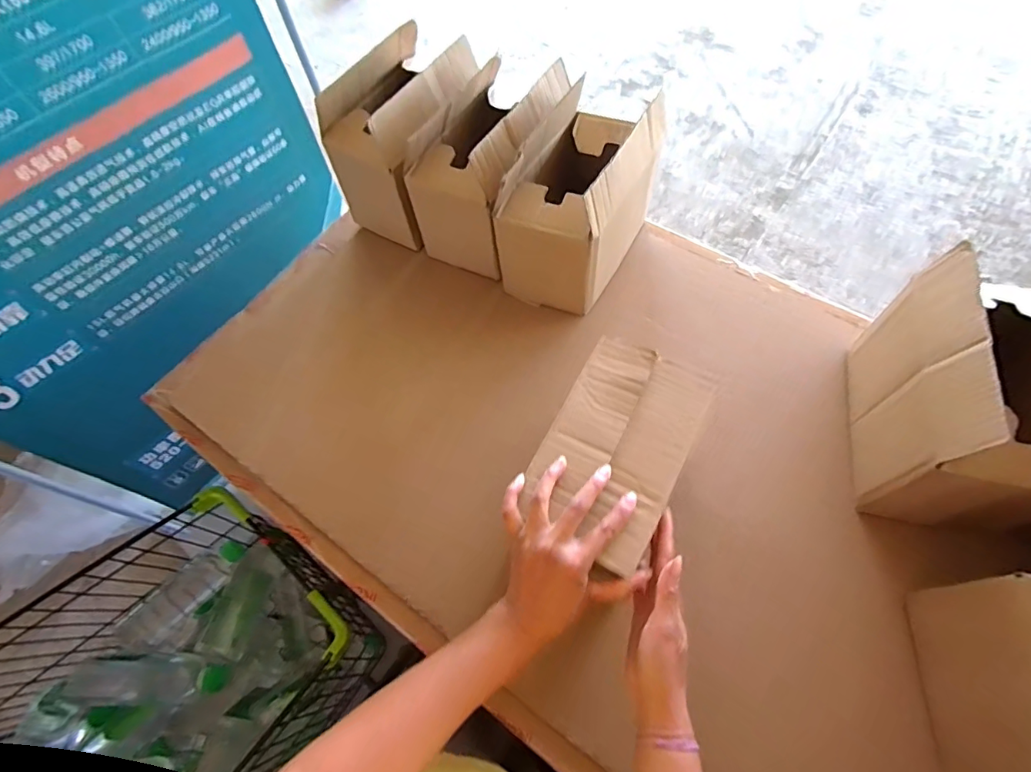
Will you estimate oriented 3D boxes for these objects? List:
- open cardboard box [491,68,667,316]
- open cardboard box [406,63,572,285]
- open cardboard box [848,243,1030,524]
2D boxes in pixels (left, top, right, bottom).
[{"bbox_3d":[0.090,-0.256,0.700,0.141,0.211,0.223,29,68,16],"label":"open cardboard box"},{"bbox_3d":[-0.033,-0.314,0.747,0.152,0.217,0.215,27,67,16],"label":"open cardboard box"},{"bbox_3d":[0.477,0.018,0.540,0.129,0.217,0.227,10,64,8],"label":"open cardboard box"}]

